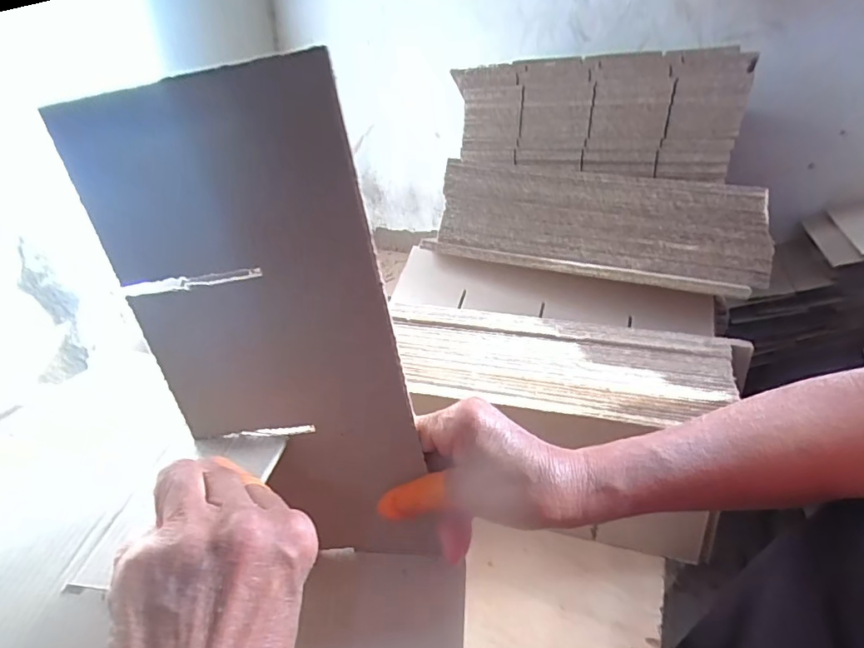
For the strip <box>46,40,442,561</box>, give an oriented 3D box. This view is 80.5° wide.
[{"bbox_3d":[-0.082,0.021,0.276,0.128,0.280,0.010,-8,26,7],"label":"strip"}]

